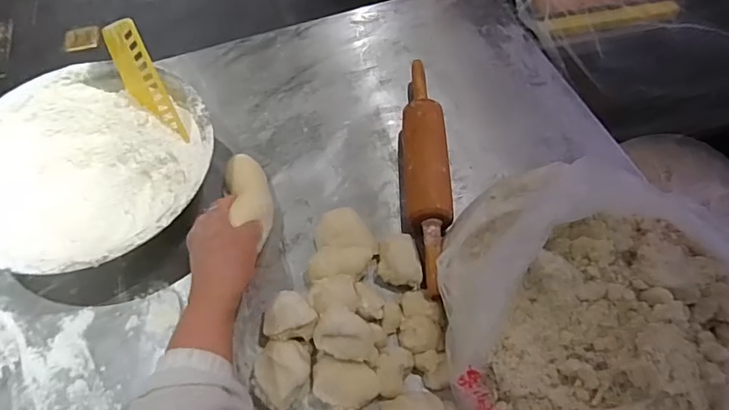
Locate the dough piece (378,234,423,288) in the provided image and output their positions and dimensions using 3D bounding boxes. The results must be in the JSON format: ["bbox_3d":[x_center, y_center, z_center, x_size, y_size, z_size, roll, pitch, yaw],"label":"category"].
[{"bbox_3d":[0.037,0.062,0.546,0.041,0.027,0.059,-10,58,-5],"label":"dough piece"}]

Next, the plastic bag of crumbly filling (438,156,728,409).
[{"bbox_3d":[0.223,0.101,0.485,0.282,0.101,0.394,7,59,6],"label":"plastic bag of crumbly filling"}]

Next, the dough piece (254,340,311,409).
[{"bbox_3d":[-0.082,0.168,0.499,0.048,0.030,0.061,20,61,13],"label":"dough piece"}]

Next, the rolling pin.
[{"bbox_3d":[0.074,-0.051,0.613,0.051,0.043,0.325,-1,58,1],"label":"rolling pin"}]

